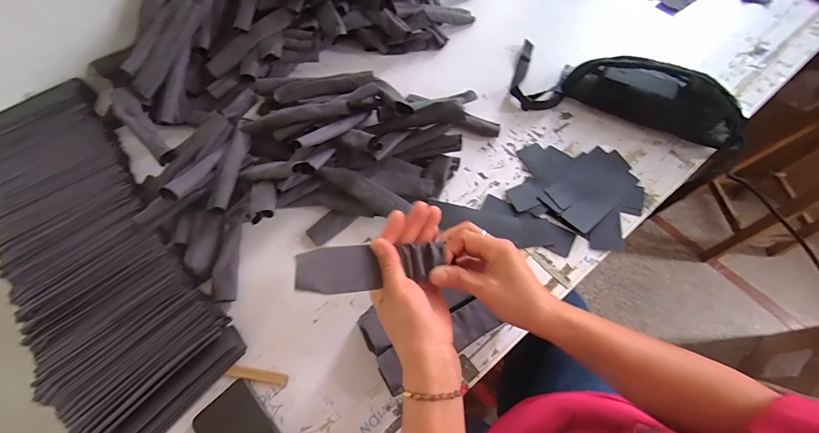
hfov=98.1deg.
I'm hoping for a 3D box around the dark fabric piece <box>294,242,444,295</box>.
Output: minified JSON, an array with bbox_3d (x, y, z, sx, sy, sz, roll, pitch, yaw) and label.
[{"bbox_3d":[-0.035,0.049,0.350,0.145,0.019,0.039,-5,62,-20],"label":"dark fabric piece"}]

